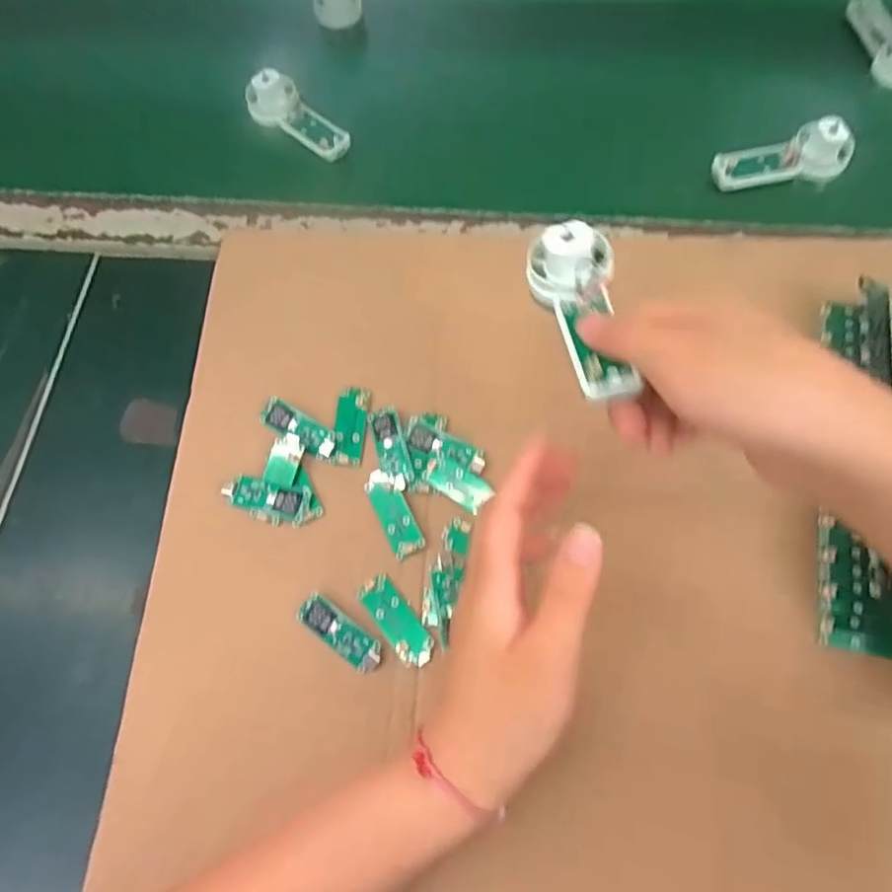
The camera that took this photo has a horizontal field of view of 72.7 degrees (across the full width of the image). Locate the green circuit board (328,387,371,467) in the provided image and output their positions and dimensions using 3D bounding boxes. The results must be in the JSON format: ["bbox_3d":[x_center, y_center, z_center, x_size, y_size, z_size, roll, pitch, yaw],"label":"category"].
[{"bbox_3d":[-0.057,-0.012,0.365,0.019,0.005,0.049,10,75,-8],"label":"green circuit board"}]

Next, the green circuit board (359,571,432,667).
[{"bbox_3d":[-0.027,0.094,0.324,0.019,0.004,0.051,-37,72,-11],"label":"green circuit board"}]

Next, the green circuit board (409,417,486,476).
[{"bbox_3d":[0.000,0.000,0.355,0.047,0.005,0.016,22,72,10],"label":"green circuit board"}]

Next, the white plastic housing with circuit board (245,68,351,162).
[{"bbox_3d":[-0.112,-0.252,0.462,0.089,0.028,0.033,38,76,15],"label":"white plastic housing with circuit board"}]

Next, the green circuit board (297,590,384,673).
[{"bbox_3d":[-0.056,0.099,0.321,0.051,0.005,0.016,36,75,14],"label":"green circuit board"}]

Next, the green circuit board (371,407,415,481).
[{"bbox_3d":[-0.032,-0.001,0.358,0.017,0.006,0.045,-16,70,-4],"label":"green circuit board"}]

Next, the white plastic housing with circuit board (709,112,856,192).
[{"bbox_3d":[0.237,-0.206,0.425,0.092,0.030,0.030,-8,69,0],"label":"white plastic housing with circuit board"}]

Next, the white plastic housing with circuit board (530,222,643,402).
[{"bbox_3d":[0.062,-0.059,0.269,0.038,0.021,0.088,-8,67,0],"label":"white plastic housing with circuit board"}]

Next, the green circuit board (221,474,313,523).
[{"bbox_3d":[-0.102,0.030,0.349,0.049,0.005,0.018,13,77,9],"label":"green circuit board"}]

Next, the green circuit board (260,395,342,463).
[{"bbox_3d":[-0.087,-0.010,0.363,0.052,0.006,0.018,28,84,9],"label":"green circuit board"}]

